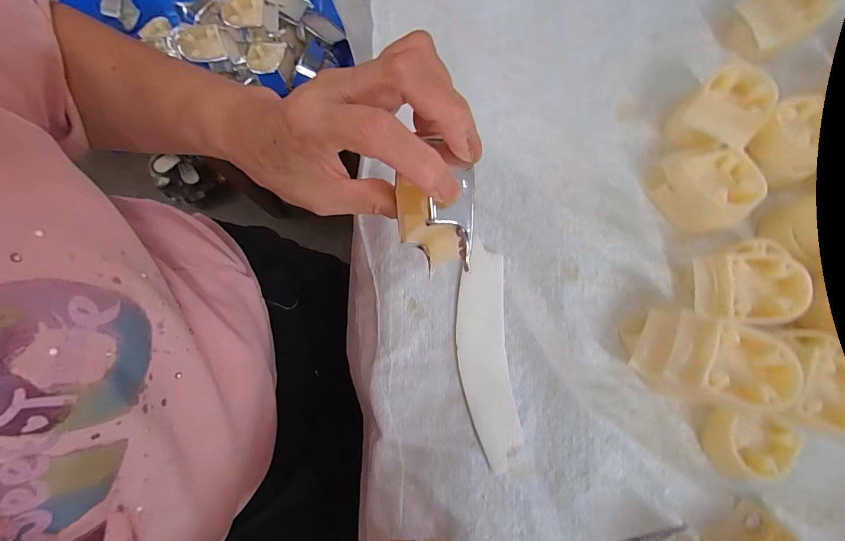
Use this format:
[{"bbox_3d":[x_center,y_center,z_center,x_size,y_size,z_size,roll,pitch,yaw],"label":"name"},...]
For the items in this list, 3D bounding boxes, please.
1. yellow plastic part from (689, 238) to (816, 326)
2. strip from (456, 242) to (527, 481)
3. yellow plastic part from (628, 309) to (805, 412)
[{"bbox_3d":[0.220,0.008,0.272,0.059,0.040,0.056,-5,79,-3],"label":"yellow plastic part"},{"bbox_3d":[0.044,0.056,0.277,0.036,0.006,0.149,-6,77,3],"label":"strip"},{"bbox_3d":[0.177,0.056,0.250,0.065,0.062,0.054,14,79,1],"label":"yellow plastic part"}]

